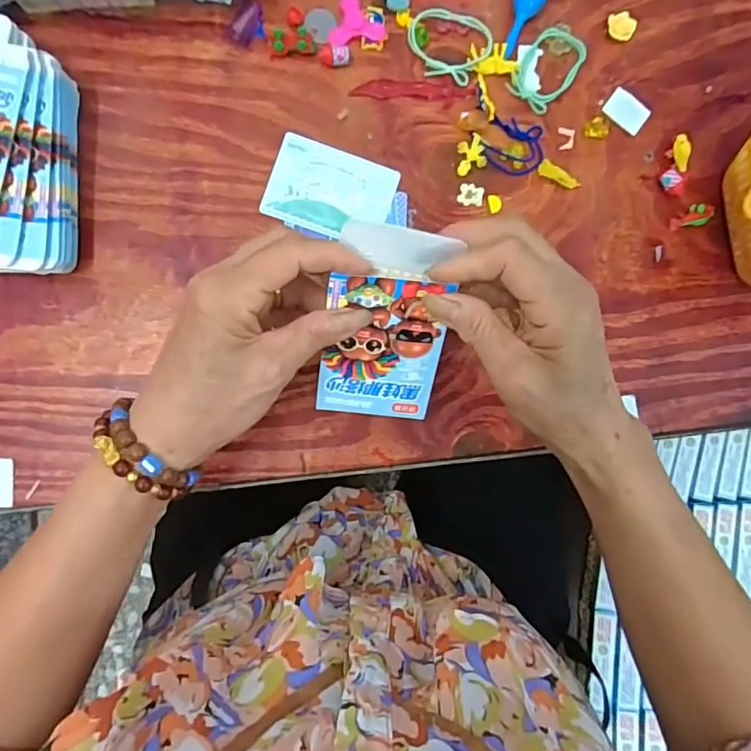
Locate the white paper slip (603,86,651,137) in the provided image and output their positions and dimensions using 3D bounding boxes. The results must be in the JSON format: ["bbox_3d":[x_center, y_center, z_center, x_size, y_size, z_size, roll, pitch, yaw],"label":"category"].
[{"bbox_3d":[0.191,-0.201,0.417,0.033,0.004,0.023,39,93,0],"label":"white paper slip"}]

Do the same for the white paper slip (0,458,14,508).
[{"bbox_3d":[-0.250,0.072,0.366,0.017,0.004,0.033,0,87,-14],"label":"white paper slip"}]

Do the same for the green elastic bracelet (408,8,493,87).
[{"bbox_3d":[0.053,-0.239,0.399,0.061,0.011,0.045,14,88,-4],"label":"green elastic bracelet"}]

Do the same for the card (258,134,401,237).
[{"bbox_3d":[-0.032,-0.132,0.392,0.086,0.004,0.061,17,87,-4],"label":"card"}]

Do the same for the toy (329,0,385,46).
[{"bbox_3d":[-0.011,-0.250,0.395,0.036,0.004,0.036,15,88,-4],"label":"toy"}]

